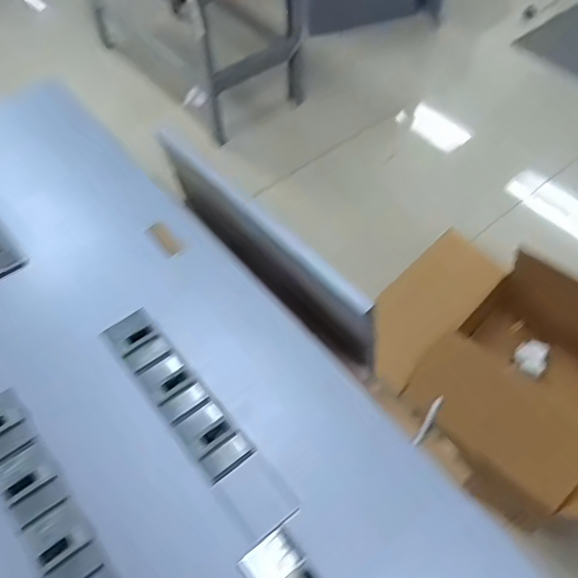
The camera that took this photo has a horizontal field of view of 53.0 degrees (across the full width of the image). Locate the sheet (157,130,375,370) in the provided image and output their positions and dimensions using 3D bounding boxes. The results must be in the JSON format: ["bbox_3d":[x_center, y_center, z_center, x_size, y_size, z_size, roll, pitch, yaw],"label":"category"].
[{"bbox_3d":[-0.032,-0.047,0.876,0.021,0.246,0.442,-39,60,-14],"label":"sheet"}]

